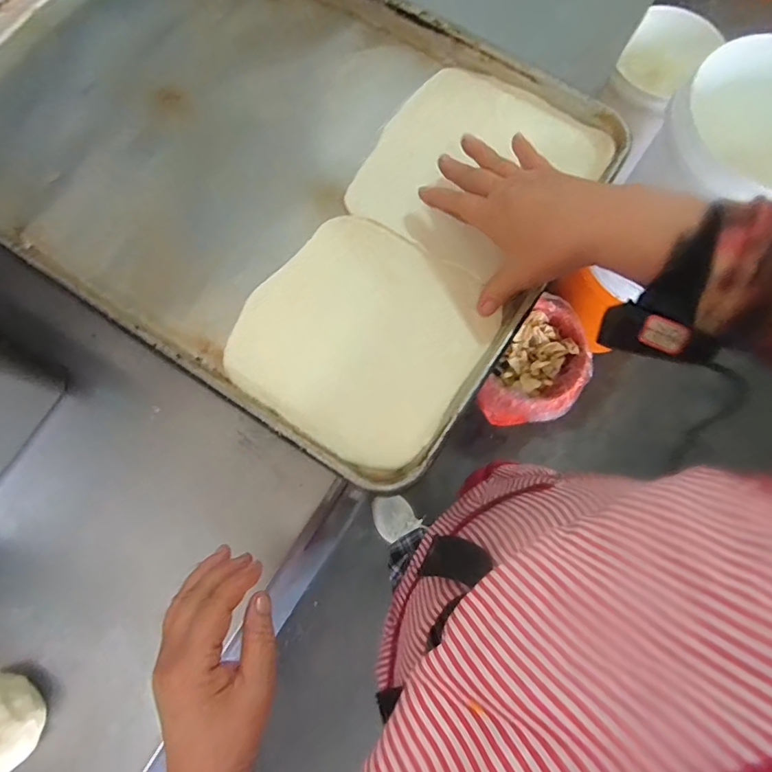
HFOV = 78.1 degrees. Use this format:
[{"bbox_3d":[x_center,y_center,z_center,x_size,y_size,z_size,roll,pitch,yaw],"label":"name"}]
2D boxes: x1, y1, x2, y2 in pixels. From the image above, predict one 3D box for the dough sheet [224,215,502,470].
[{"bbox_3d":[-0.019,-0.043,0.397,0.181,0.013,0.181,32,77,9],"label":"dough sheet"}]

